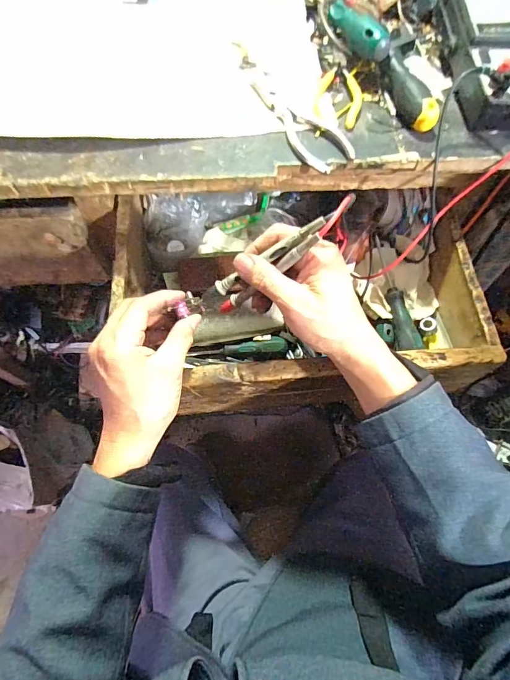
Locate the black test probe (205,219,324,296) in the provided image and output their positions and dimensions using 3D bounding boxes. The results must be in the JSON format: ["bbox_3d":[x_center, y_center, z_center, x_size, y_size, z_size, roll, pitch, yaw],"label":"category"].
[{"bbox_3d":[0.005,-0.065,0.322,0.125,0.008,0.011,-27,64,27],"label":"black test probe"}]

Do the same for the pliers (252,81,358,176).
[{"bbox_3d":[0.046,-0.221,0.381,0.046,0.010,0.141,-22,68,-9],"label":"pliers"}]

